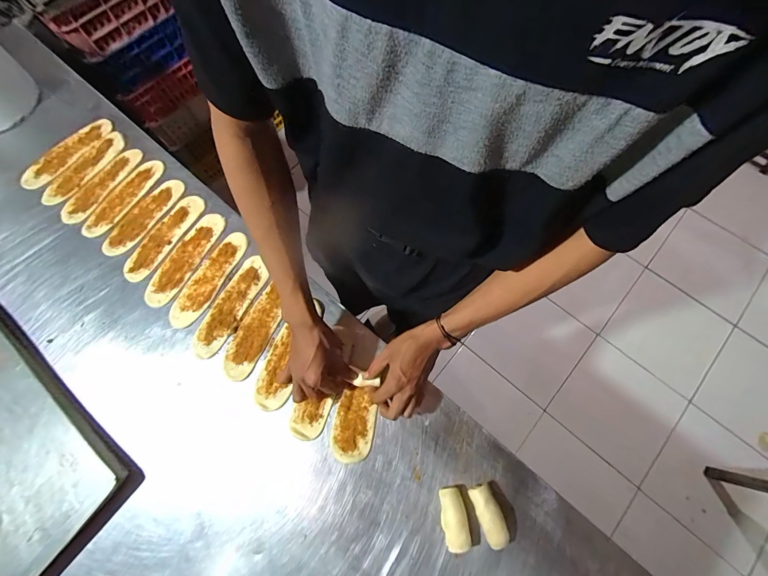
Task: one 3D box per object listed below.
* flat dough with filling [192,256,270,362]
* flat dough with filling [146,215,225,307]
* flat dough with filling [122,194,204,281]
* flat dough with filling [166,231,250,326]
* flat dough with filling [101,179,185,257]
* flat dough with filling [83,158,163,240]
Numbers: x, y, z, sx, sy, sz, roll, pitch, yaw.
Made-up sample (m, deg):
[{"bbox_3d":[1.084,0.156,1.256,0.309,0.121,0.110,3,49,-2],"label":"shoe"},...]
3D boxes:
[{"bbox_3d":[-0.286,0.031,0.616,0.061,0.004,0.202,27,74,8],"label":"flat dough with filling"},{"bbox_3d":[-0.389,-0.059,0.646,0.066,0.005,0.208,26,74,8],"label":"flat dough with filling"},{"bbox_3d":[-0.440,-0.104,0.660,0.058,0.009,0.203,28,74,9],"label":"flat dough with filling"},{"bbox_3d":[-0.335,-0.020,0.633,0.061,0.004,0.206,27,74,9],"label":"flat dough with filling"},{"bbox_3d":[-0.493,-0.148,0.679,0.066,0.005,0.197,31,75,10],"label":"flat dough with filling"},{"bbox_3d":[-0.550,-0.194,0.696,0.071,0.006,0.205,25,74,8],"label":"flat dough with filling"}]

